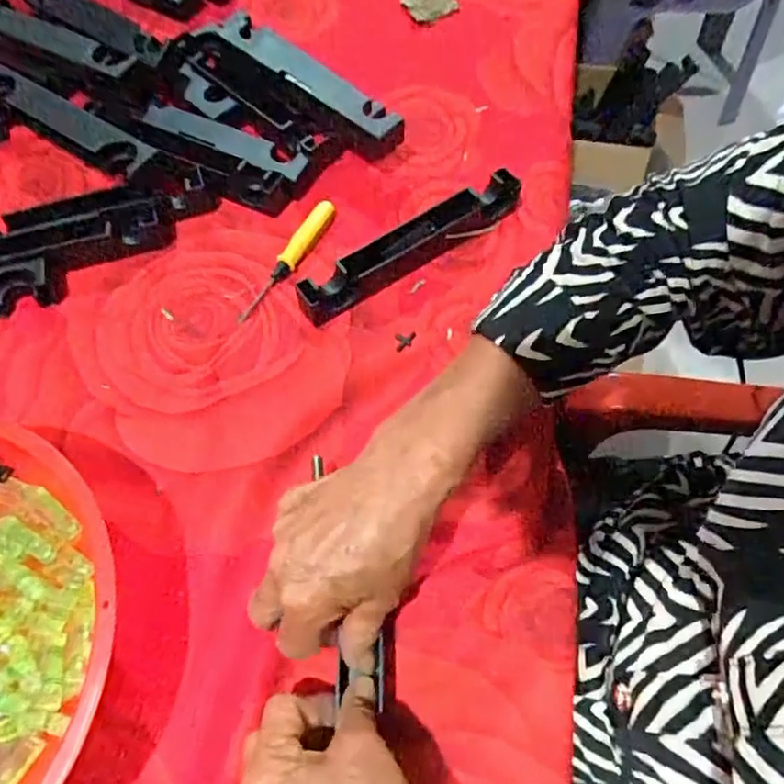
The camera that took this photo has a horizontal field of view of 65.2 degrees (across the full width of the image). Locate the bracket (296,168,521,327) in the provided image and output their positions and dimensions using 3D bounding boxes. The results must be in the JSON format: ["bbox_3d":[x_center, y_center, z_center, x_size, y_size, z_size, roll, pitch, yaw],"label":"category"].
[{"bbox_3d":[0.017,-0.114,0.467,0.196,0.026,0.029,-34,69,-14],"label":"bracket"}]

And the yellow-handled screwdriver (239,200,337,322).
[{"bbox_3d":[-0.077,-0.102,0.467,0.016,0.013,0.121,24,68,12],"label":"yellow-handled screwdriver"}]

